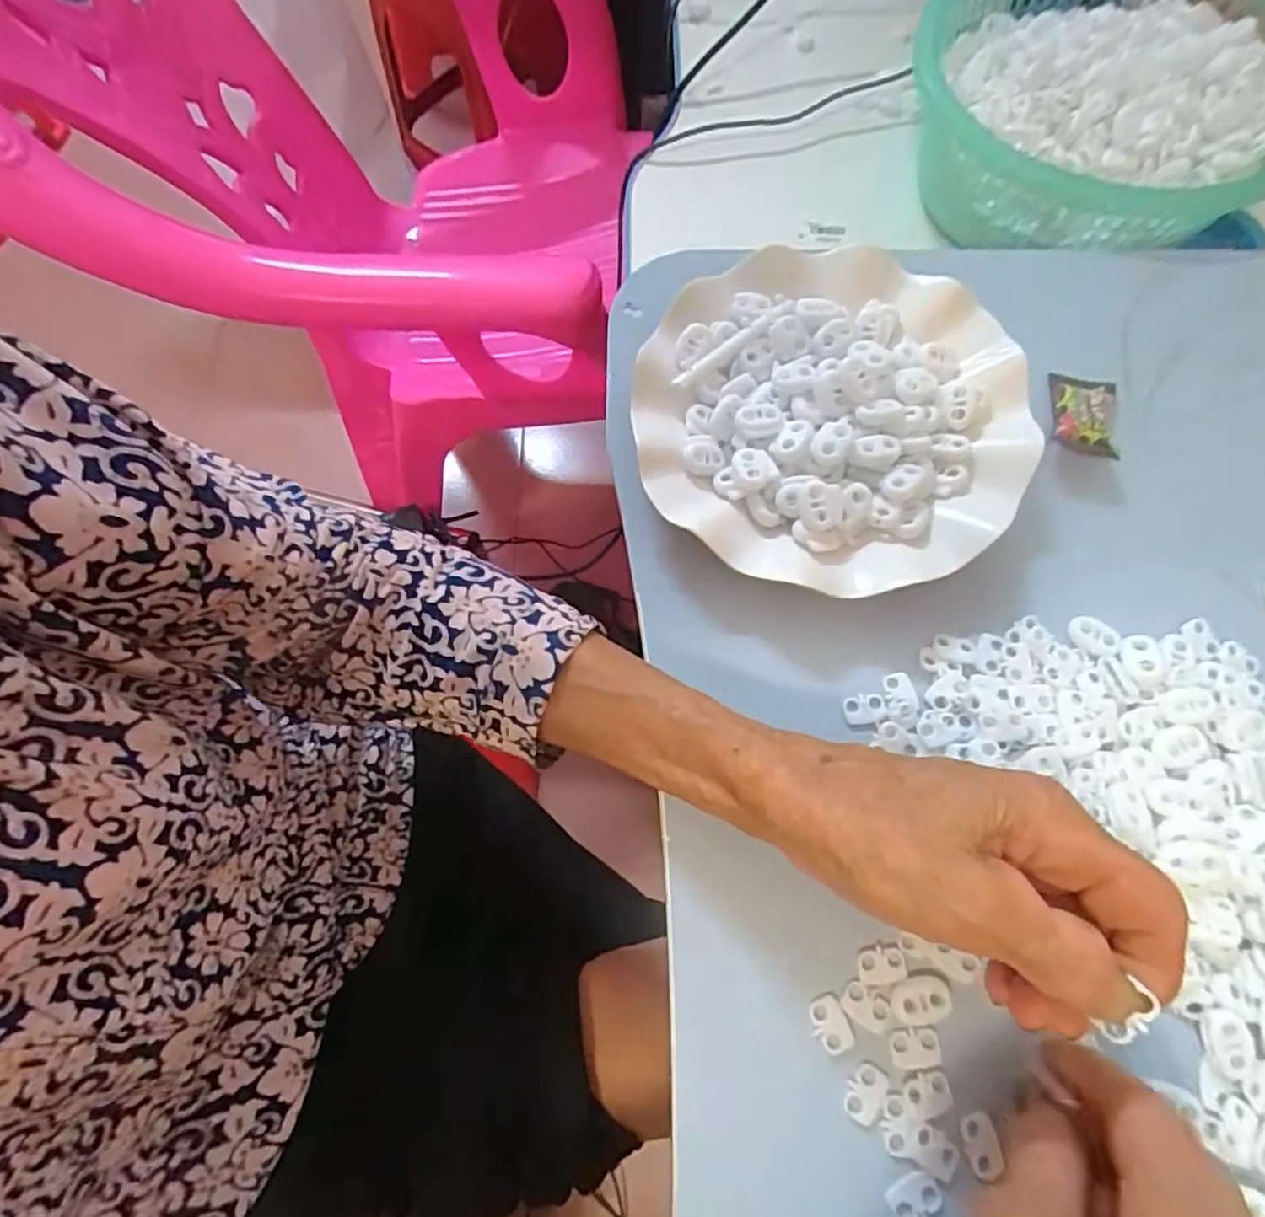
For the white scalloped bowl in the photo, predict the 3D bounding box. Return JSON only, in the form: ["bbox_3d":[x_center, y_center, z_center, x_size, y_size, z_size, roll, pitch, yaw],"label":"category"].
[{"bbox_3d":[0.091,-0.089,0.315,0.176,0.033,0.171,-1,68,2],"label":"white scalloped bowl"}]

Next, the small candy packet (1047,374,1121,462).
[{"bbox_3d":[0.220,-0.096,0.324,0.033,0.013,0.048,12,69,7],"label":"small candy packet"}]

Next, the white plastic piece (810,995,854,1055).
[{"bbox_3d":[0.074,0.154,0.245,0.012,0.004,0.018,-21,69,-6],"label":"white plastic piece"}]

